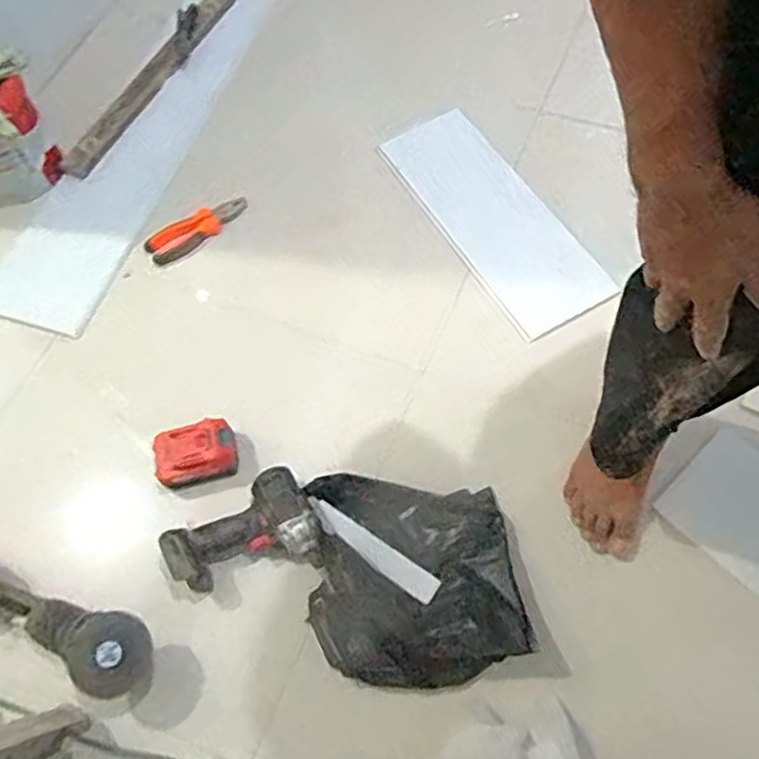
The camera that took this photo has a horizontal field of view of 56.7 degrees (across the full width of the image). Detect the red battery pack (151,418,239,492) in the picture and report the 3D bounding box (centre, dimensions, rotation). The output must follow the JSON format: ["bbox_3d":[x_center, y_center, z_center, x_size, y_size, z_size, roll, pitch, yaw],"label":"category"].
[{"bbox_3d":[-0.270,0.115,1.047,0.116,0.075,0.080,-22,65,-10],"label":"red battery pack"}]

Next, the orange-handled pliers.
[{"bbox_3d":[-0.327,-0.273,1.275,0.195,0.021,0.061,-32,67,-14],"label":"orange-handled pliers"}]

